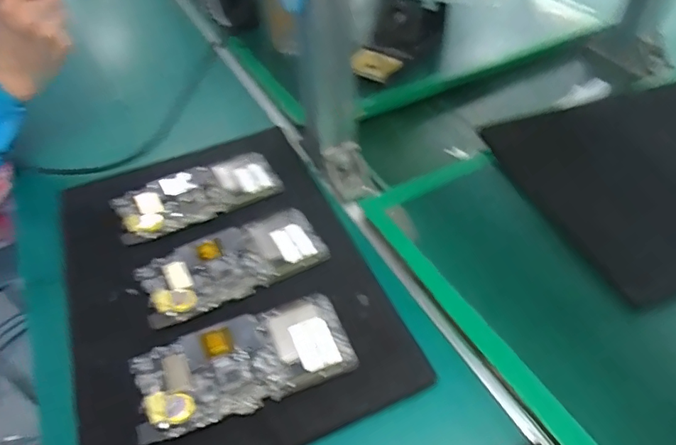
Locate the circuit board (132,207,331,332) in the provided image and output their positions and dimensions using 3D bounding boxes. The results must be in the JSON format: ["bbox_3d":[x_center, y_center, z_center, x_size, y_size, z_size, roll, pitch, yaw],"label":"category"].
[{"bbox_3d":[-0.093,0.034,0.445,0.157,0.005,0.076,-23,49,-16],"label":"circuit board"}]

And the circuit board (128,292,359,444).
[{"bbox_3d":[-0.070,0.103,0.374,0.155,0.005,0.074,-19,48,-13],"label":"circuit board"}]

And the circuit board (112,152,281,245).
[{"bbox_3d":[-0.143,-0.031,0.509,0.158,0.007,0.075,-22,49,-16],"label":"circuit board"}]

